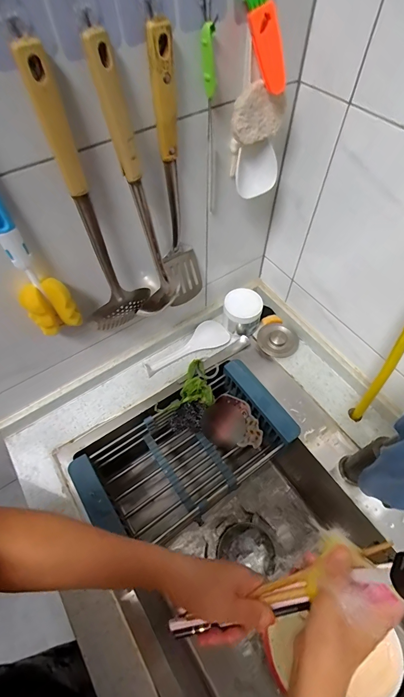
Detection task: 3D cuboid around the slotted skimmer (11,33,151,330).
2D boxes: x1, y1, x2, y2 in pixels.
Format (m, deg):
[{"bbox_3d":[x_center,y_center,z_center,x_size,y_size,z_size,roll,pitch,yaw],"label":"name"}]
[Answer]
[{"bbox_3d":[-0.123,-0.130,0.383,0.053,0.334,0.080,23,60,14],"label":"slotted skimmer"}]

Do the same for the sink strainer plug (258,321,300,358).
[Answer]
[{"bbox_3d":[0.162,-0.022,0.692,0.083,0.023,0.083,0,57,0],"label":"sink strainer plug"}]

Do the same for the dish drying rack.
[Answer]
[{"bbox_3d":[-0.028,0.199,0.617,0.380,0.088,0.194,-30,62,-18],"label":"dish drying rack"}]

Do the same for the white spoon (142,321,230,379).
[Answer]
[{"bbox_3d":[-0.032,0.000,0.676,0.185,0.022,0.059,-28,61,-17],"label":"white spoon"}]

